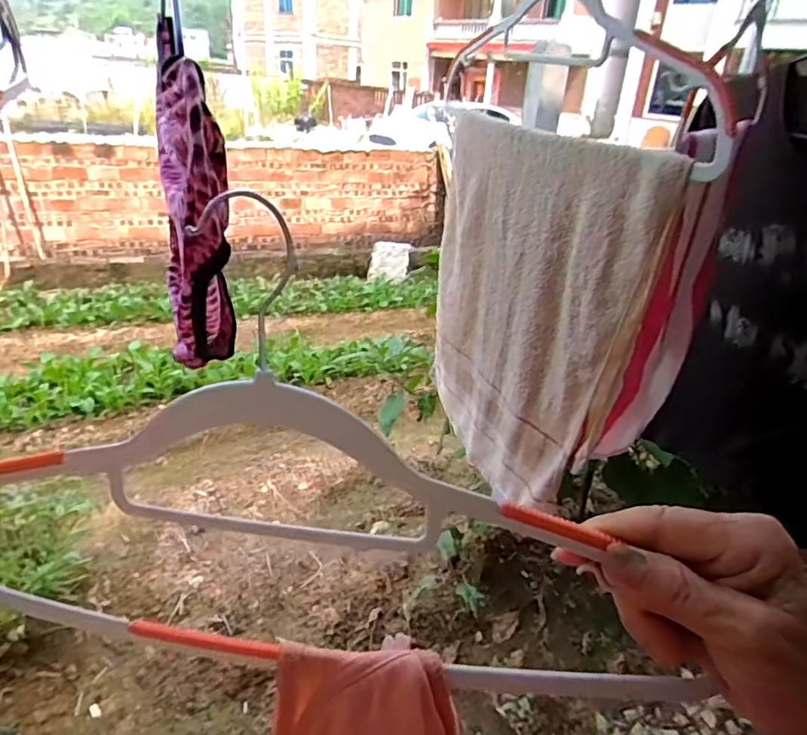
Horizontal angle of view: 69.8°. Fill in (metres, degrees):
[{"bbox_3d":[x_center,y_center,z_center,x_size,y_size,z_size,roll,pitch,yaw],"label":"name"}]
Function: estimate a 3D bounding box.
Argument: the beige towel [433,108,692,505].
[{"bbox_3d":[0.118,-0.058,0.620,0.043,0.366,0.319,-7,29,-21],"label":"beige towel"}]

